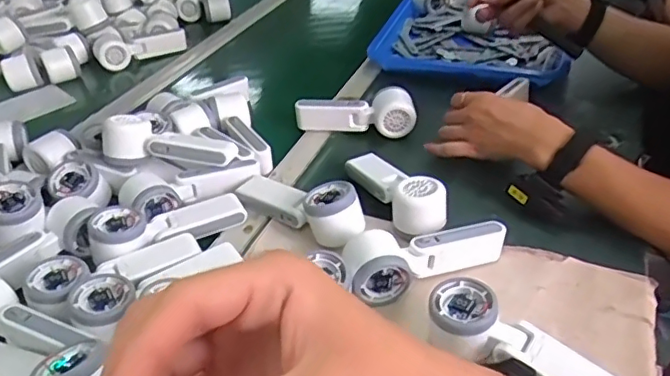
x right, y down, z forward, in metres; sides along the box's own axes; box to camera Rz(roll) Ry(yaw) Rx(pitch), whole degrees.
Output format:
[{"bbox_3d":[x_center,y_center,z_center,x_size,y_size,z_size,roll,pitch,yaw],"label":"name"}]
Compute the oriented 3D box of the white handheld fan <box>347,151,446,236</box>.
[{"bbox_3d":[0.067,-0.004,0.658,0.047,0.061,0.156,-21,39,-21],"label":"white handheld fan"}]

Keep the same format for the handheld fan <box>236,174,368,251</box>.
[{"bbox_3d":[-0.038,0.019,0.644,0.170,0.056,0.049,16,37,36],"label":"handheld fan"}]

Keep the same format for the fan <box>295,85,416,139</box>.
[{"bbox_3d":[0.029,-0.109,0.795,0.168,0.062,0.046,5,37,13],"label":"fan"}]

